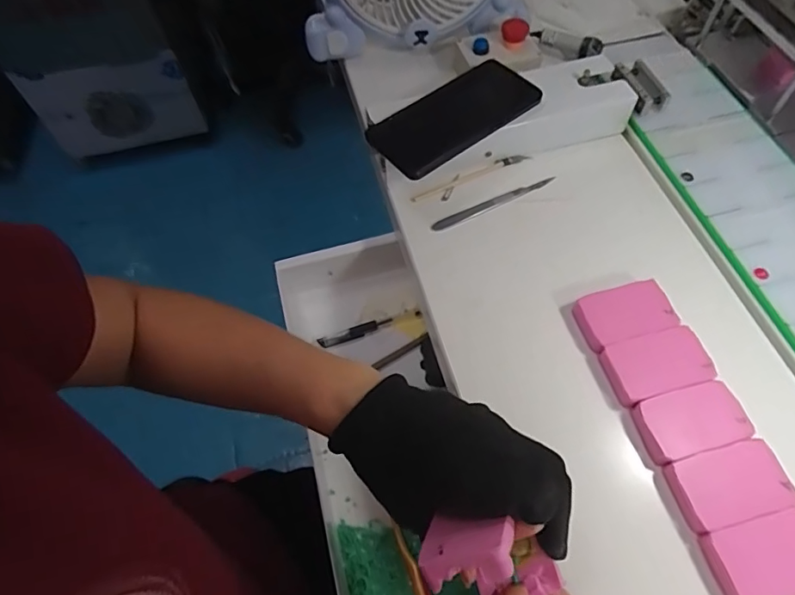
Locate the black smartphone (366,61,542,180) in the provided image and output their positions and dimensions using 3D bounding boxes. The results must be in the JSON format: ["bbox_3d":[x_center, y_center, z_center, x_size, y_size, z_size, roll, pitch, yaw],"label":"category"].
[{"bbox_3d":[0.054,-0.171,0.482,0.160,0.011,0.077,-36,65,-18],"label":"black smartphone"}]

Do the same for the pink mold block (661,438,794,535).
[{"bbox_3d":[0.224,0.126,0.346,0.071,0.012,0.045,-14,60,-6],"label":"pink mold block"}]

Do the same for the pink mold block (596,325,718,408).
[{"bbox_3d":[0.196,0.051,0.390,0.073,0.012,0.045,-14,60,-6],"label":"pink mold block"}]

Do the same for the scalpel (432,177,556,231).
[{"bbox_3d":[0.091,-0.090,0.486,0.129,0.004,0.010,-24,61,-12],"label":"scalpel"}]

